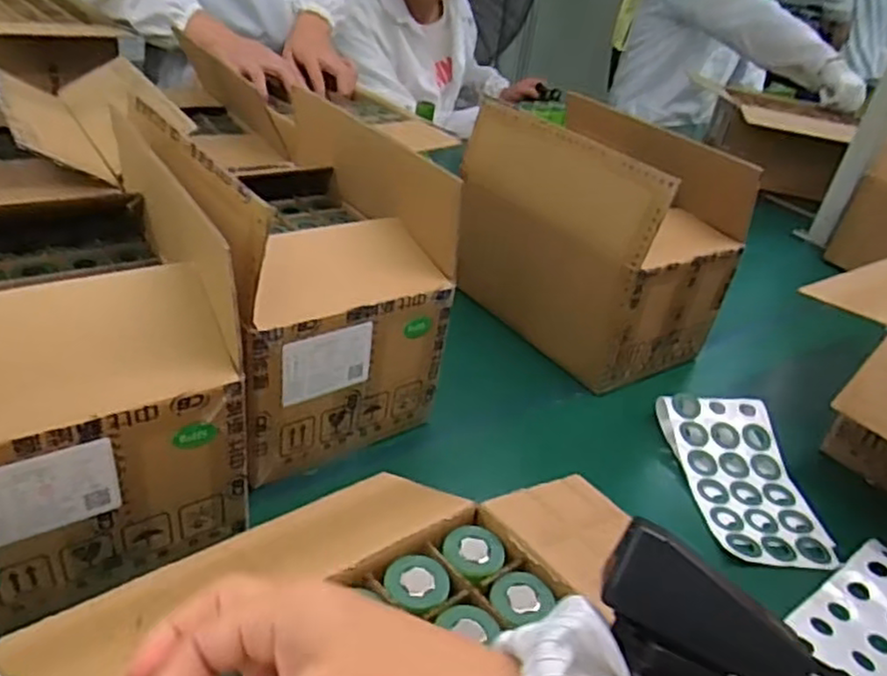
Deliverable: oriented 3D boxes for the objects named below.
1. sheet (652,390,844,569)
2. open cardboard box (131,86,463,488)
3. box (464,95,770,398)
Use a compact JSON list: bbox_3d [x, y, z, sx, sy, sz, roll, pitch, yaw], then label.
[{"bbox_3d":[0.292,0.129,0.673,0.108,0.036,0.201,3,33,-9],"label":"sheet"},{"bbox_3d":[-0.150,-0.073,0.667,0.194,0.241,0.289,-16,40,-33],"label":"open cardboard box"},{"bbox_3d":[0.173,-0.125,0.824,0.189,0.230,0.280,-14,39,-31],"label":"box"}]

